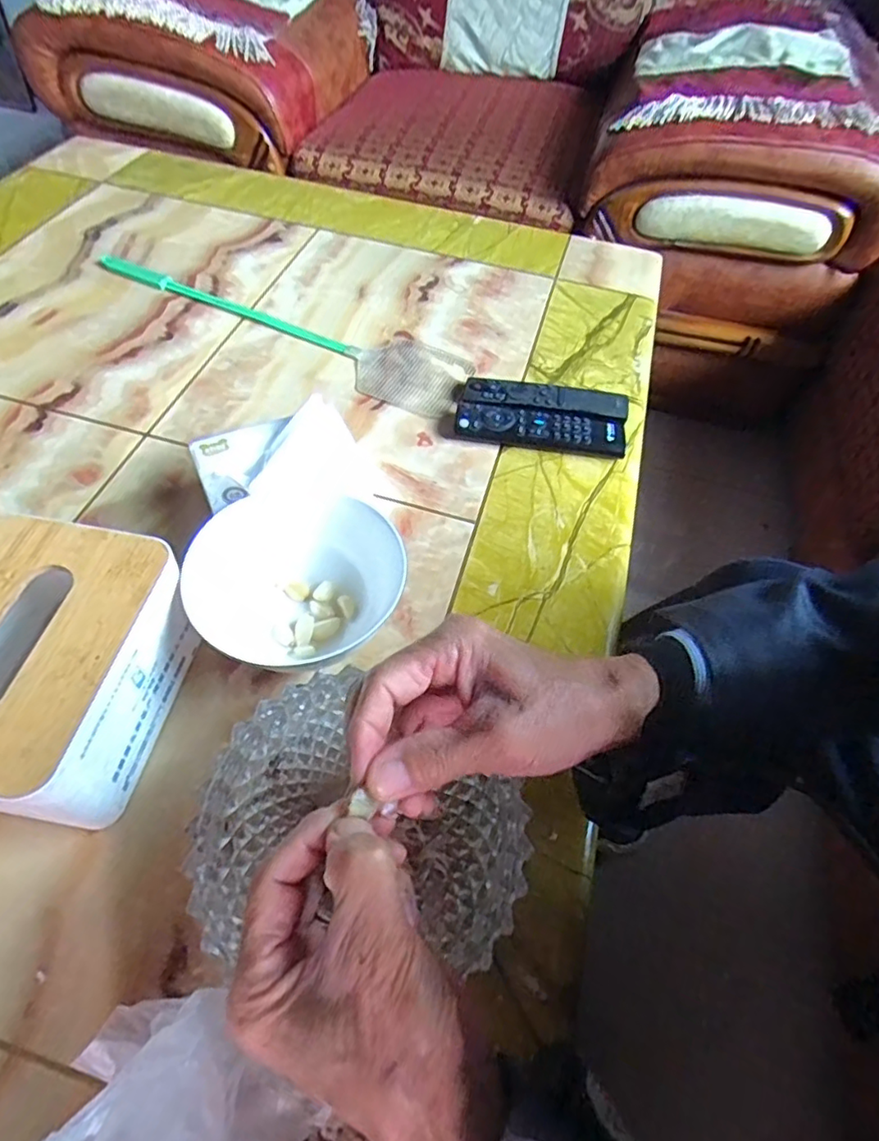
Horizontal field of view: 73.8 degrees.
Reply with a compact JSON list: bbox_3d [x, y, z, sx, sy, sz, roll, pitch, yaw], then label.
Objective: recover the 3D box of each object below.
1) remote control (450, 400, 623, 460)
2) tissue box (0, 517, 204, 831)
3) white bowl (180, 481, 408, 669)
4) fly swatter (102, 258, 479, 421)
[{"bbox_3d":[0.096,-0.135,0.561,0.158,0.021,0.046,10,55,3],"label":"remote control"},{"bbox_3d":[-0.232,0.063,0.352,0.120,0.093,0.155,9,55,3],"label":"tissue box"},{"bbox_3d":[-0.102,0.009,0.418,0.140,0.068,0.120,-28,61,-21],"label":"white bowl"},{"bbox_3d":[-0.172,-0.280,0.648,0.455,0.012,0.104,27,58,14],"label":"fly swatter"}]

